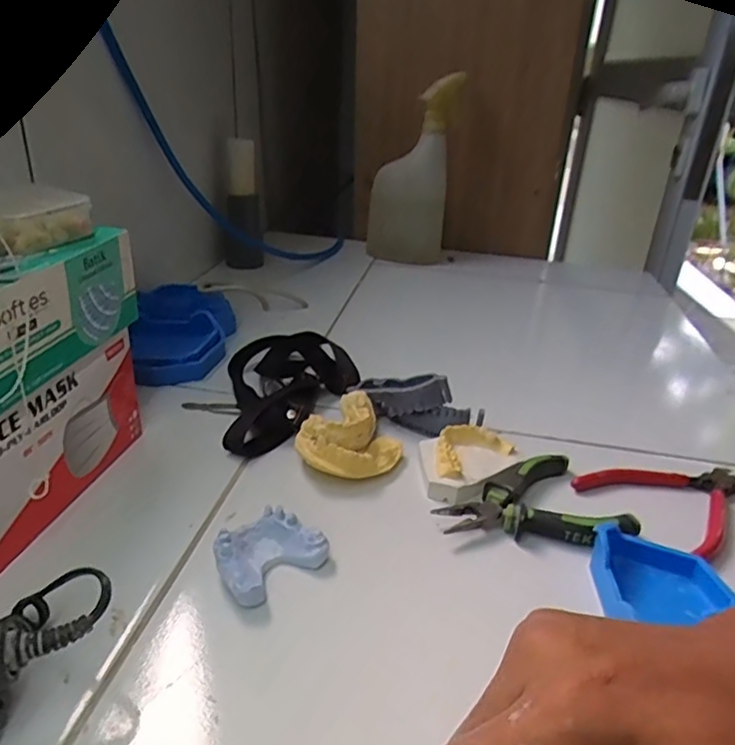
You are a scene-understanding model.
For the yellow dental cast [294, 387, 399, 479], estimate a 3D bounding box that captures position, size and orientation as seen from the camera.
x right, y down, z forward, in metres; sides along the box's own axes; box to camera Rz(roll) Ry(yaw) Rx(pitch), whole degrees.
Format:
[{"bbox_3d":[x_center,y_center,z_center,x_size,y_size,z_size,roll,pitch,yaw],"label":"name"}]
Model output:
[{"bbox_3d":[-0.013,0.042,0.418,0.071,0.033,0.079,1,27,-5],"label":"yellow dental cast"}]

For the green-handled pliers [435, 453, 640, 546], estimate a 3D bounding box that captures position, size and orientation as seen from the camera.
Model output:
[{"bbox_3d":[0.100,0.084,0.362,0.109,0.014,0.073,-10,30,-25],"label":"green-handled pliers"}]

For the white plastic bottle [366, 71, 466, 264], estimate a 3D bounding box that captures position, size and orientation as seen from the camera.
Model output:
[{"bbox_3d":[0.060,-0.261,0.809,0.117,0.232,0.053,4,27,1],"label":"white plastic bottle"}]

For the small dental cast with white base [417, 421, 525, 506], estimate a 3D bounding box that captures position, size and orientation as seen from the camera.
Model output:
[{"bbox_3d":[0.065,0.057,0.404,0.071,0.023,0.054,-19,33,-34],"label":"small dental cast with white base"}]

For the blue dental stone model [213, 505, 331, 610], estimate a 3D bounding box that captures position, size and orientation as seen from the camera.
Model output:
[{"bbox_3d":[-0.054,0.096,0.320,0.055,0.023,0.043,-19,35,-37],"label":"blue dental stone model"}]

